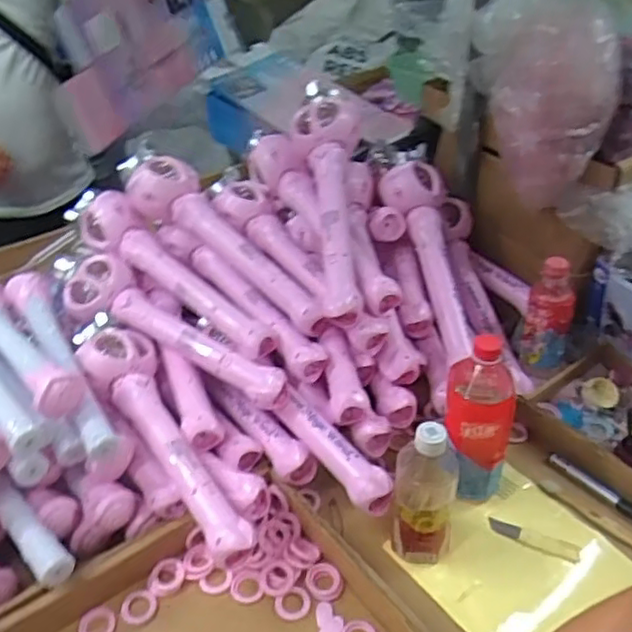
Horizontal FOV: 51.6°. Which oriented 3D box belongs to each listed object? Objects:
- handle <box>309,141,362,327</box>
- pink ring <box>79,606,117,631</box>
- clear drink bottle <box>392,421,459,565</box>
[{"bbox_3d":[0.027,-0.108,0.860,0.049,0.055,0.259,-3,65,-4],"label":"handle"},{"bbox_3d":[-0.231,0.323,0.689,0.038,0.004,0.036,0,38,0],"label":"pink ring"},{"bbox_3d":[0.118,0.189,0.711,0.065,0.184,0.068,6,39,8],"label":"clear drink bottle"}]

